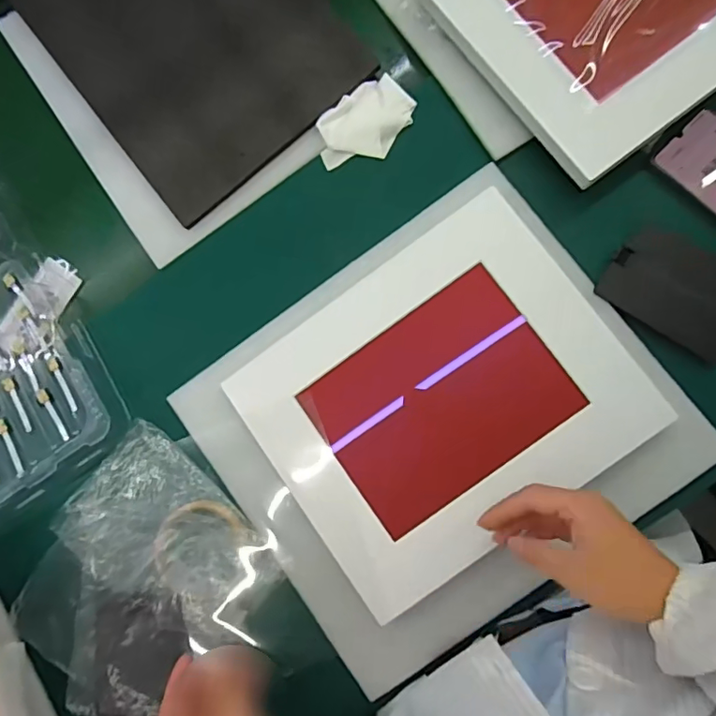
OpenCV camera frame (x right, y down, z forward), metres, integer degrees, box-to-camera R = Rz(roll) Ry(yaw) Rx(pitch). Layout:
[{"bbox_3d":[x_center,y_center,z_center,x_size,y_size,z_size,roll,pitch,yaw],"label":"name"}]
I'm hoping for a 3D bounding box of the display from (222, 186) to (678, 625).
[{"bbox_3d":[0.073,0.034,0.454,0.311,0.015,0.248,-37,83,3],"label":"display"}]

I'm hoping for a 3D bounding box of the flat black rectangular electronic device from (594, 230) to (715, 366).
[{"bbox_3d":[0.280,-0.058,0.456,0.118,0.007,0.083,35,91,7],"label":"flat black rectangular electronic device"}]

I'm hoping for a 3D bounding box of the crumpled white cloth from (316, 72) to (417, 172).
[{"bbox_3d":[0.005,-0.224,0.504,0.098,0.010,0.064,-43,83,2],"label":"crumpled white cloth"}]

